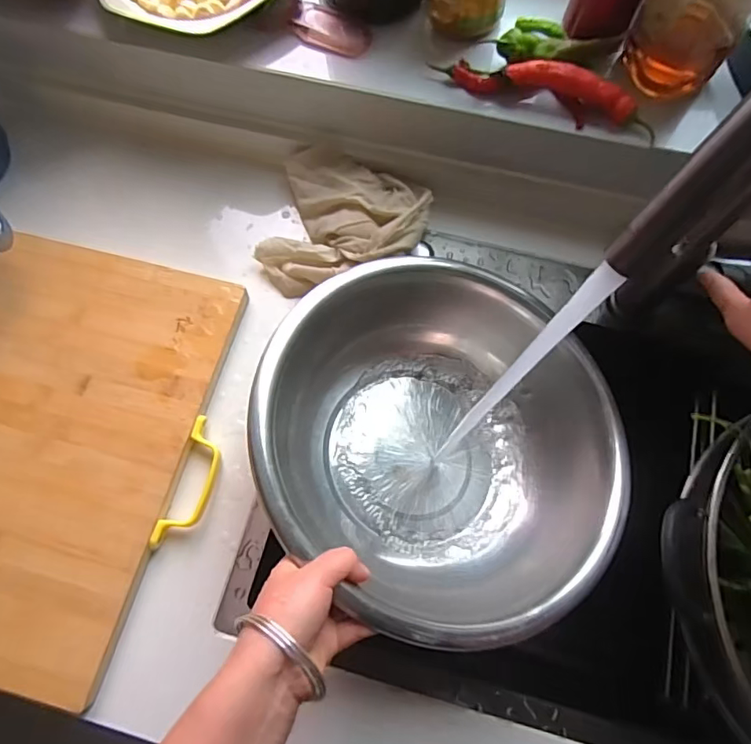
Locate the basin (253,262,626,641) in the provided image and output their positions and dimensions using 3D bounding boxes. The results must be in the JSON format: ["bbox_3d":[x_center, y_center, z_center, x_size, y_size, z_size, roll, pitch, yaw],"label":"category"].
[{"bbox_3d":[0.060,0.070,0.478,0.317,0.168,0.294,0,70,0],"label":"basin"}]

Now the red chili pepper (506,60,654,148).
[{"bbox_3d":[0.195,-0.258,0.488,0.145,0.037,0.027,21,73,7],"label":"red chili pepper"}]

